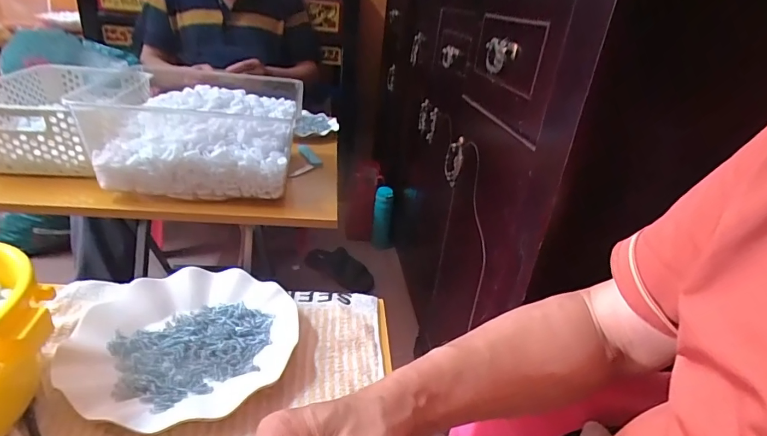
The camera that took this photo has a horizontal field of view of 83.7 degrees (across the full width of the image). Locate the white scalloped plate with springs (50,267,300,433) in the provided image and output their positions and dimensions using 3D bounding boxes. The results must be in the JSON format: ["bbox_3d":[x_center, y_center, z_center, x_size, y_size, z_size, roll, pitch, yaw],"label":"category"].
[{"bbox_3d":[-0.174,0.105,0.383,0.182,0.027,0.167,5,28,-2],"label":"white scalloped plate with springs"}]

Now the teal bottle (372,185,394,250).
[{"bbox_3d":[0.000,0.008,1.532,0.075,0.250,0.055,8,27,1],"label":"teal bottle"}]

